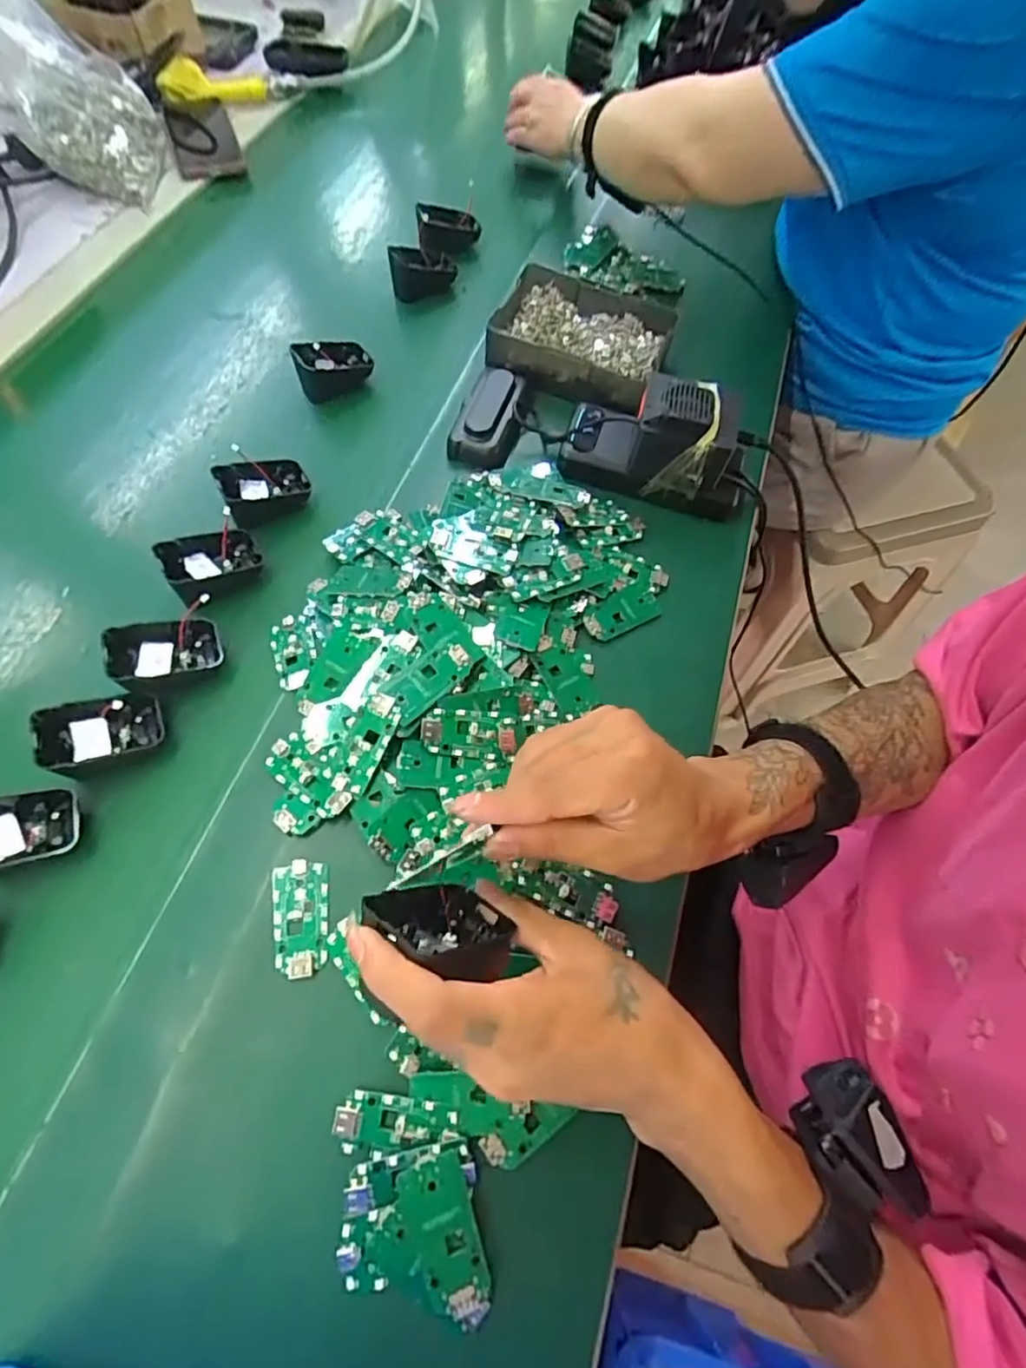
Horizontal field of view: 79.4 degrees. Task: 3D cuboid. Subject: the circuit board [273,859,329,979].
[{"bbox_3d":[-0.126,0.138,0.365,0.031,0.005,0.063,-6,64,-5],"label":"circuit board"}]

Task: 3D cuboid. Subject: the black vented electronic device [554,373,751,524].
[{"bbox_3d":[0.119,-0.202,0.502,0.150,0.069,0.064,23,65,9],"label":"black vented electronic device"}]

